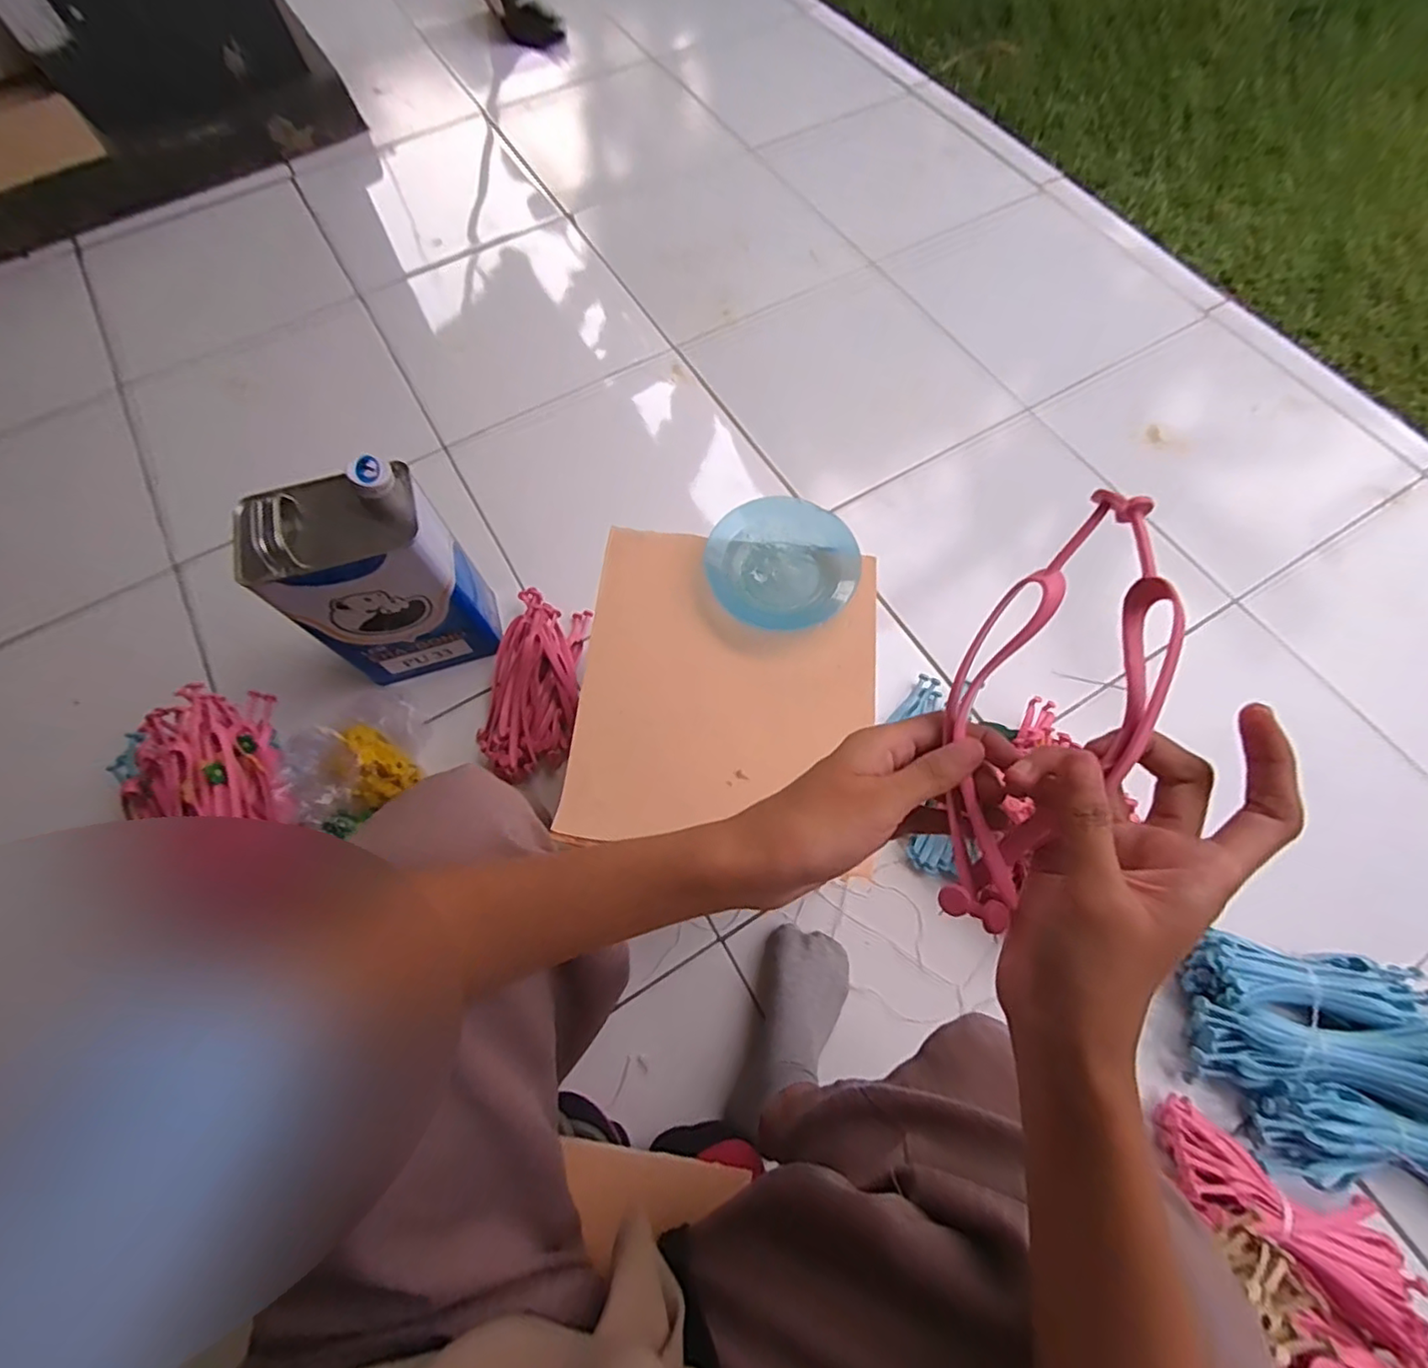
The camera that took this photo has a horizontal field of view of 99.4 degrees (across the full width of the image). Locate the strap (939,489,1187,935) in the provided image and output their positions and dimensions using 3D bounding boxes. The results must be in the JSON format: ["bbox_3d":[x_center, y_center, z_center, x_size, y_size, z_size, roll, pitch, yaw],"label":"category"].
[{"bbox_3d":[0.132,0.013,0.246,0.063,0.034,0.180,19,100,8],"label":"strap"}]

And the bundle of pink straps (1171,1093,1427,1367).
[{"bbox_3d":[0.503,0.467,0.524,0.203,0.044,0.093,27,71,11],"label":"bundle of pink straps"}]

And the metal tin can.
[{"bbox_3d":[-0.363,-0.112,0.677,0.166,0.254,0.109,-18,69,-6],"label":"metal tin can"}]

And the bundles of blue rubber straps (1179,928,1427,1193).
[{"bbox_3d":[0.593,0.358,0.566,0.257,0.067,0.195,8,68,4],"label":"bundles of blue rubber straps"}]

